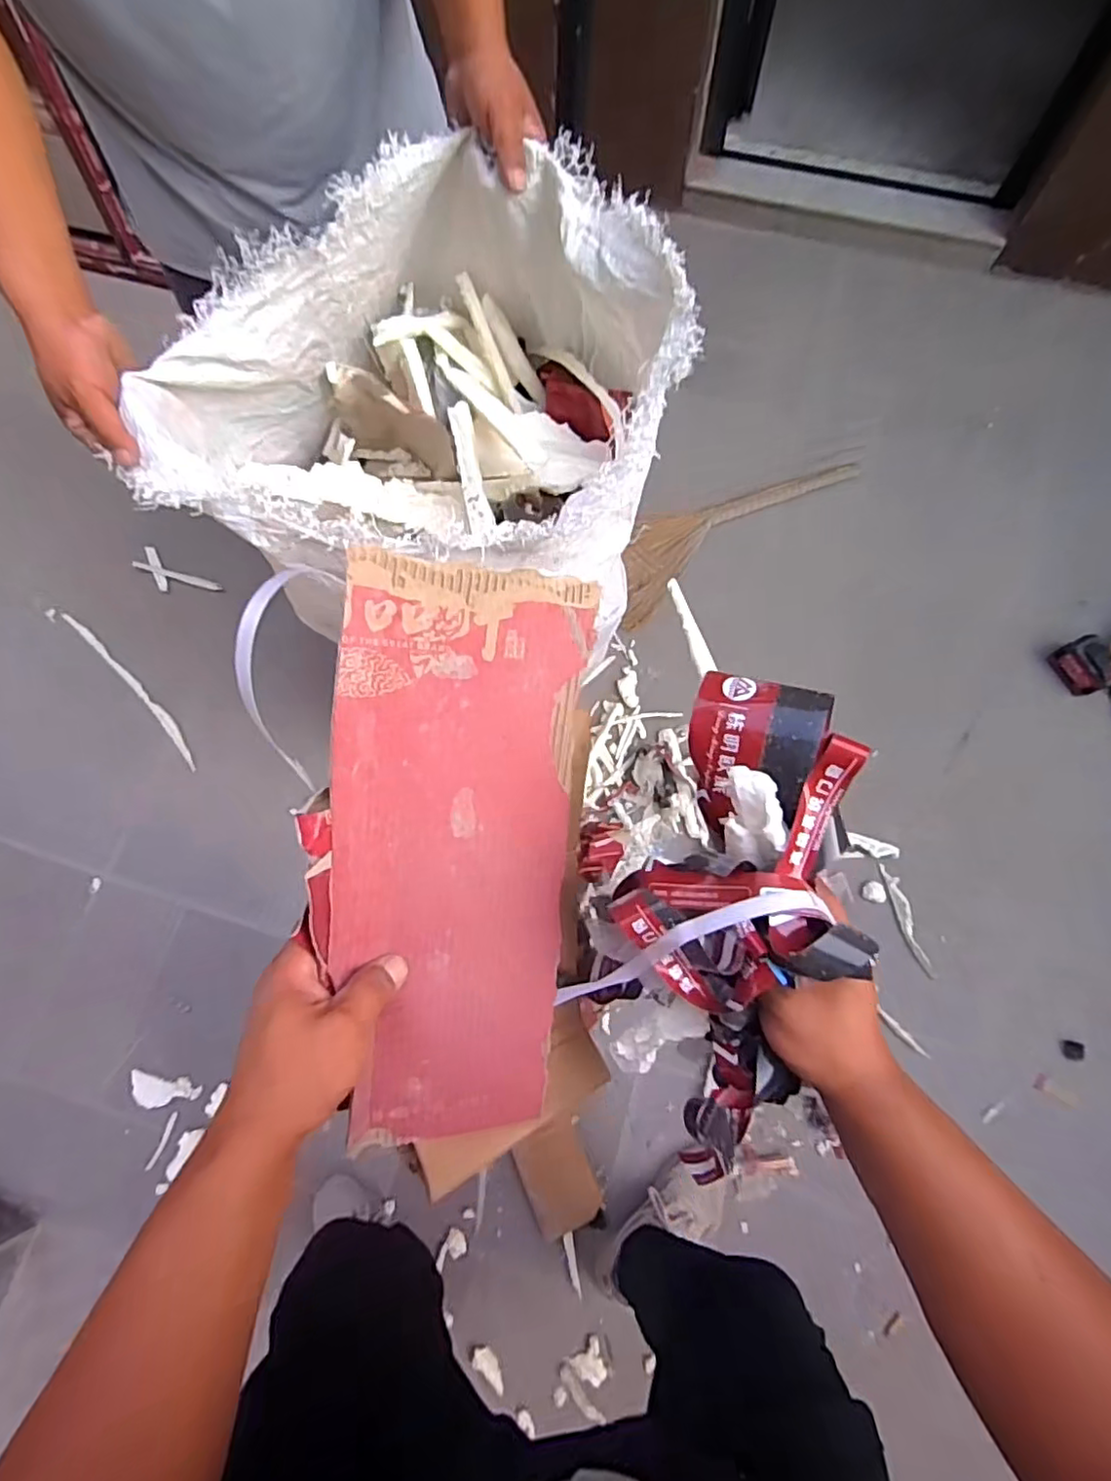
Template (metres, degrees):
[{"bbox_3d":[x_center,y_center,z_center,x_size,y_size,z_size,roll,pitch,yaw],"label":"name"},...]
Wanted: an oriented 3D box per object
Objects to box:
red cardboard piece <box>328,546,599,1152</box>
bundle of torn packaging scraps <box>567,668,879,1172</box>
[{"bbox_3d":[-0.063,0.084,0.437,0.173,0.024,0.392,-1,100,-29],"label":"red cardboard piece"},{"bbox_3d":[0.102,0.124,0.399,0.134,0.113,0.322,11,96,4],"label":"bundle of torn packaging scraps"}]

